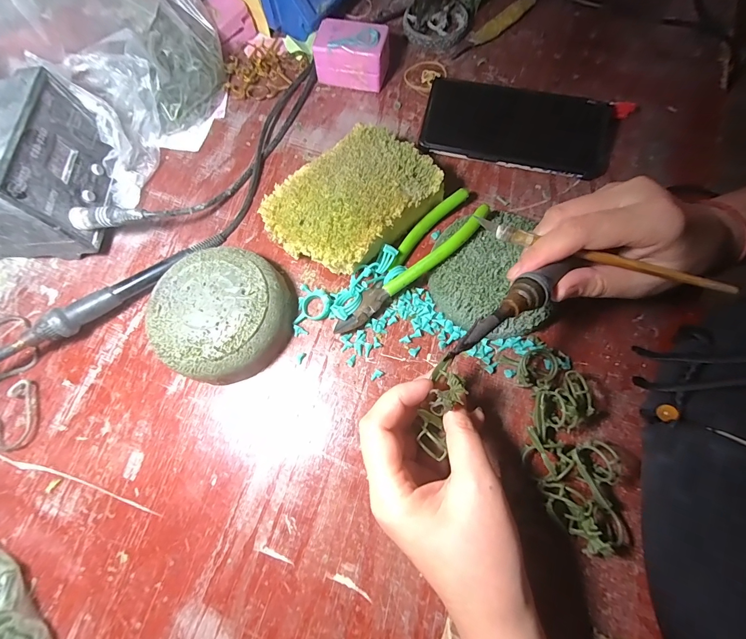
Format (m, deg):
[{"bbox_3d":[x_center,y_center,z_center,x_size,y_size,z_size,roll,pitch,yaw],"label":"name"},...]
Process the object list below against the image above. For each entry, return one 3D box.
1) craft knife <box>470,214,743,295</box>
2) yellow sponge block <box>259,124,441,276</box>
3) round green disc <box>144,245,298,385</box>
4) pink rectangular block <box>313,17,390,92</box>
[{"bbox_3d":[0.142,-0.040,0.217,0.157,0.007,0.008,19,74,10],"label":"craft knife"},{"bbox_3d":[-0.018,-0.099,0.290,0.101,0.041,0.137,43,79,14],"label":"yellow sponge block"},{"bbox_3d":[-0.115,-0.005,0.267,0.101,0.036,0.097,-1,72,2],"label":"round green disc"},{"bbox_3d":[-0.021,-0.269,0.346,0.072,0.041,0.043,14,73,7],"label":"pink rectangular block"}]

